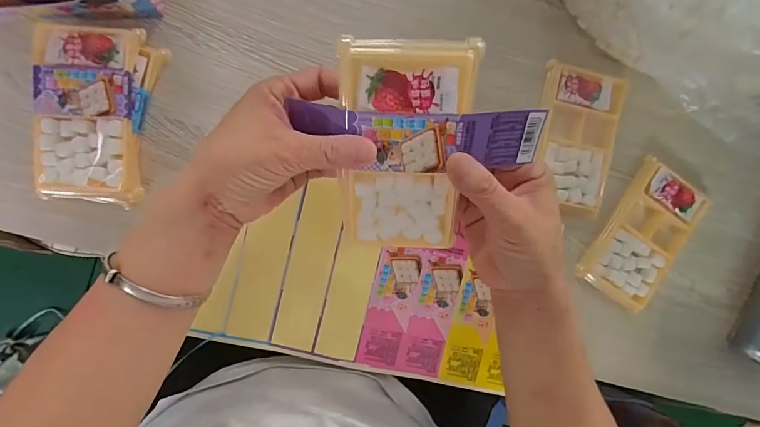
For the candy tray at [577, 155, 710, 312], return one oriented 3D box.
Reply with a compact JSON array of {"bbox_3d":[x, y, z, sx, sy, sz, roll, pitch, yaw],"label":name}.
[{"bbox_3d":[0.254,0.022,0.367,0.076,0.015,0.133,34,88,-5],"label":"candy tray"}]

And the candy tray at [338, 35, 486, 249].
[{"bbox_3d":[0.015,-0.036,0.236,0.076,0.010,0.130,3,121,2],"label":"candy tray"}]

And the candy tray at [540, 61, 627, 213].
[{"bbox_3d":[0.183,-0.069,0.356,0.071,0.011,0.131,8,90,-6],"label":"candy tray"}]

